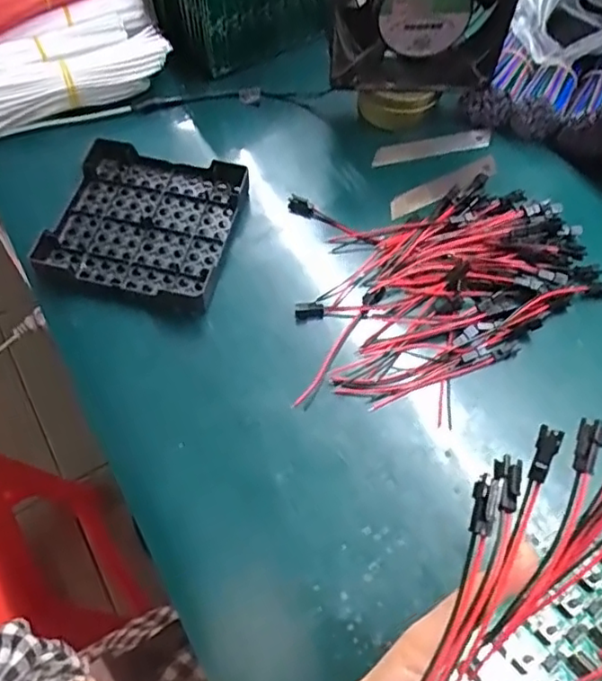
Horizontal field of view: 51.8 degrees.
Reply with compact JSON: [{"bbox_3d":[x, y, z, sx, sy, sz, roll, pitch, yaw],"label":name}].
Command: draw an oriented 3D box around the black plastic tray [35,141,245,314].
[{"bbox_3d":[-0.106,-0.079,0.424,0.116,0.025,0.112,12,64,6],"label":"black plastic tray"}]

